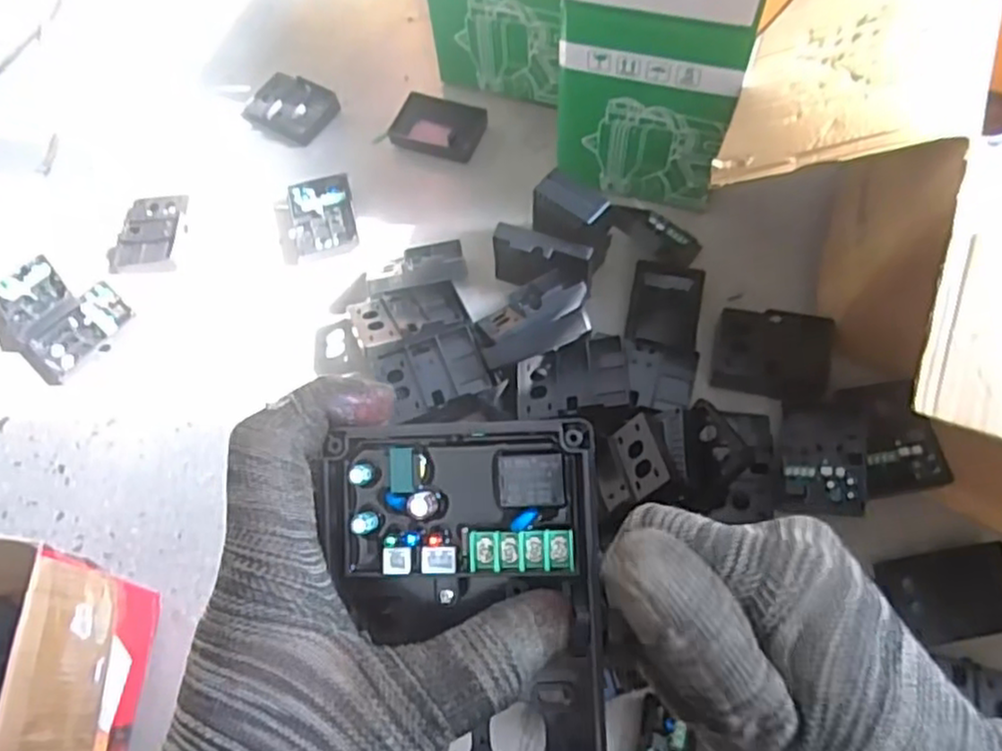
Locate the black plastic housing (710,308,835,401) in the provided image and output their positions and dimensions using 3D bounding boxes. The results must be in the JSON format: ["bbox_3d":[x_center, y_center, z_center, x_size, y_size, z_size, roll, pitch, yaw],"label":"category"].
[{"bbox_3d":[0.325,-0.028,0.847,0.129,0.035,0.112,9,67,6],"label":"black plastic housing"}]

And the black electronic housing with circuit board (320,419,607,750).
[{"bbox_3d":[-0.010,0.077,0.229,0.085,0.040,0.123,-1,92,8],"label":"black electronic housing with circuit board"}]

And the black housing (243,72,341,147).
[{"bbox_3d":[-0.318,-0.406,1.086,0.120,0.027,0.101,24,69,12],"label":"black housing"}]

